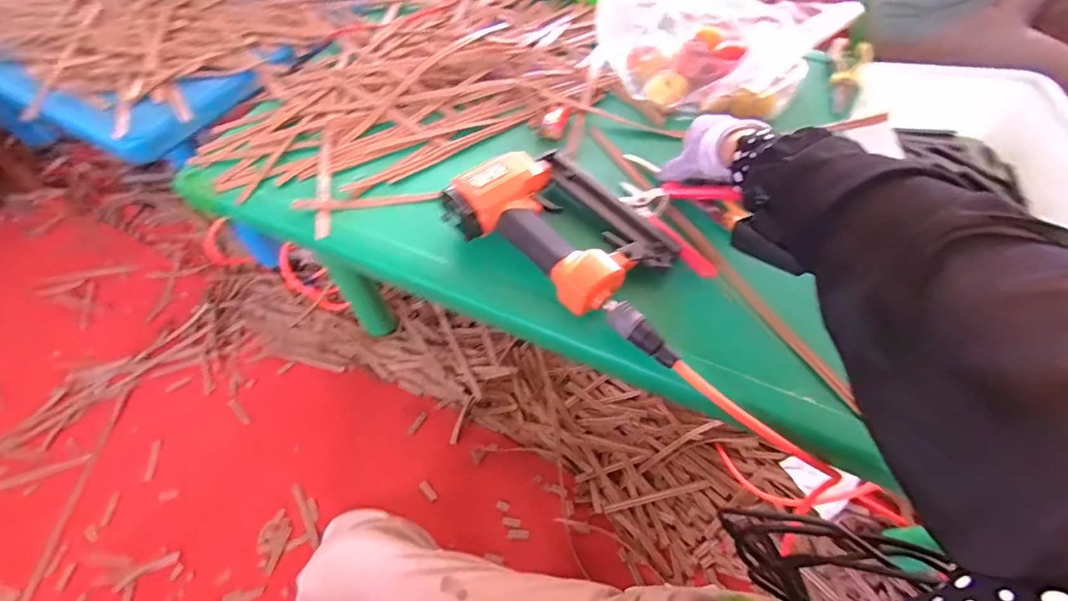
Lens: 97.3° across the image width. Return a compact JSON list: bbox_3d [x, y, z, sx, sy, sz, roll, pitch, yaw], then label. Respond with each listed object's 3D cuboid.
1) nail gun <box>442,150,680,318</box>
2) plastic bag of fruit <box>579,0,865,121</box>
[{"bbox_3d":[0.031,-0.082,0.488,0.203,0.054,0.155,40,68,22],"label":"nail gun"},{"bbox_3d":[0.231,-0.345,0.597,0.258,0.129,0.204,35,66,19],"label":"plastic bag of fruit"}]

